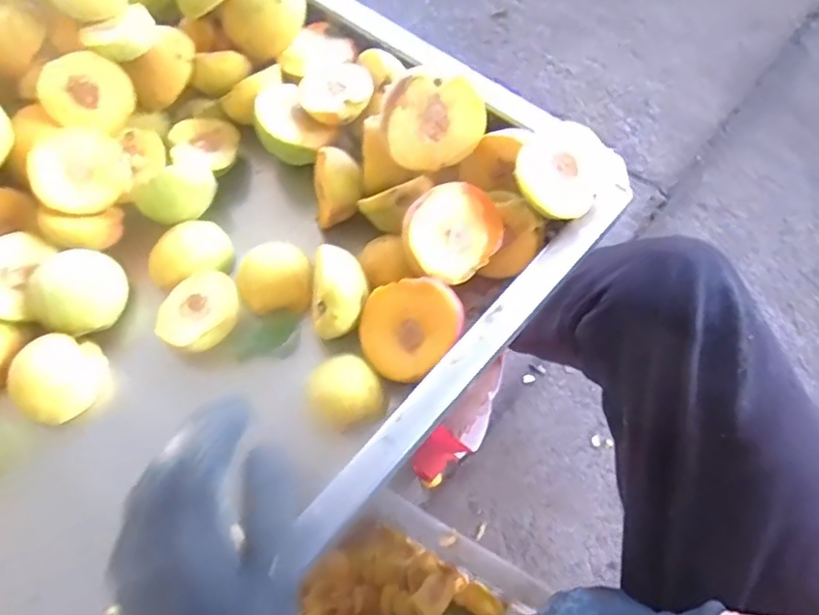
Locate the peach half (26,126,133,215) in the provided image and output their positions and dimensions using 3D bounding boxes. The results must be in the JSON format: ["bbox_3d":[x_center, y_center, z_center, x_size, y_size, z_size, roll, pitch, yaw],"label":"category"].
[{"bbox_3d":[-0.244,-0.100,0.454,0.062,0.022,0.060,-1,93,-25],"label":"peach half"}]

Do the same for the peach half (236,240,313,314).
[{"bbox_3d":[-0.096,-0.021,0.439,0.051,0.026,0.045,-11,64,-1],"label":"peach half"}]

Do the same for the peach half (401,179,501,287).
[{"bbox_3d":[0.026,-0.050,0.413,0.063,0.031,0.059,-39,106,-13],"label":"peach half"}]

